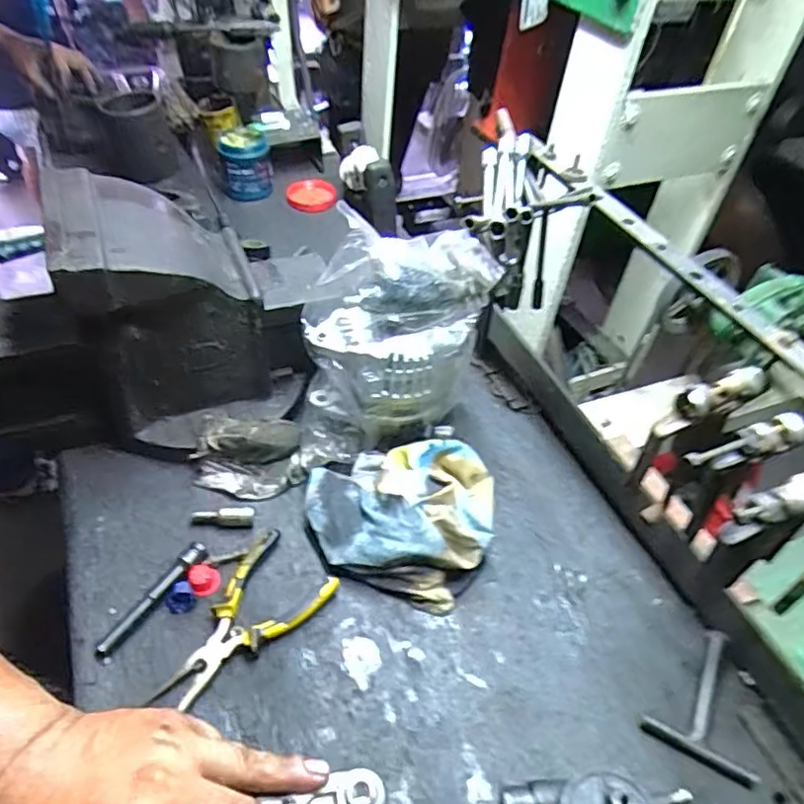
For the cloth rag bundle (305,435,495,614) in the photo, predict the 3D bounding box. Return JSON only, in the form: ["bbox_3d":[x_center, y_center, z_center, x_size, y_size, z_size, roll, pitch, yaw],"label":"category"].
[{"bbox_3d":[-0.001,0.109,0.676,0.202,0.067,0.188,17,47,11],"label":"cloth rag bundle"}]

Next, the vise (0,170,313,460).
[{"bbox_3d":[-0.361,-0.074,0.667,0.507,0.272,0.207,-11,49,-16],"label":"vise"}]

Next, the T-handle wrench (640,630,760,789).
[{"bbox_3d":[0.287,0.273,0.575,0.094,0.018,0.127,24,49,18],"label":"T-handle wrench"}]

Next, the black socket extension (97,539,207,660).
[{"bbox_3d":[-0.244,0.191,0.603,0.020,0.018,0.131,26,50,20],"label":"black socket extension"}]

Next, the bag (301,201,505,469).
[{"bbox_3d":[-0.007,-0.075,0.676,0.211,0.260,0.140,1,46,-6],"label":"bag"}]

